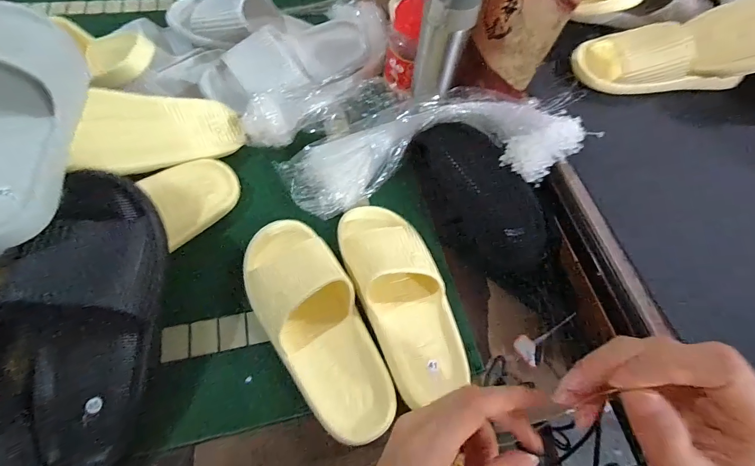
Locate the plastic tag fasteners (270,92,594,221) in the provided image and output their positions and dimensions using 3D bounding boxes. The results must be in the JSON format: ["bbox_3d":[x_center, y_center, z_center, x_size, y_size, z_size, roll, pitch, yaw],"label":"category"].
[{"bbox_3d":[0.059,-0.117,0.501,0.387,0.066,0.166,-9,61,13],"label":"plastic tag fasteners"}]

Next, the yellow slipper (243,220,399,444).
[{"bbox_3d":[-0.071,0.092,0.400,0.106,0.058,0.268,-28,67,-17],"label":"yellow slipper"}]

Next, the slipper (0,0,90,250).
[{"bbox_3d":[-0.360,-0.124,0.346,0.115,0.081,0.271,-17,64,-13],"label":"slipper"}]

